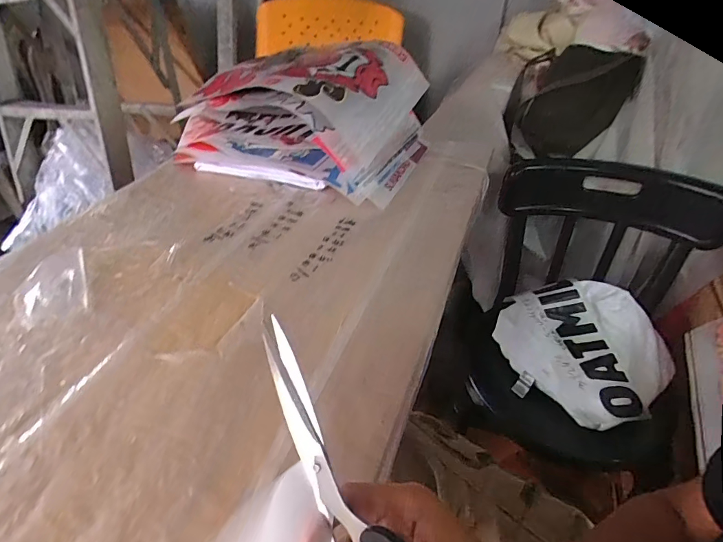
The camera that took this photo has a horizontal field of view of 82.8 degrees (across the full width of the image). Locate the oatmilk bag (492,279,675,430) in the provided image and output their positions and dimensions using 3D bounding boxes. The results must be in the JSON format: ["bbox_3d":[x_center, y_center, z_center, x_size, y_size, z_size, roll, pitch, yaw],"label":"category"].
[{"bbox_3d":[0.441,0.138,0.813,0.303,0.073,0.292,-7,41,-7],"label":"oatmilk bag"}]

